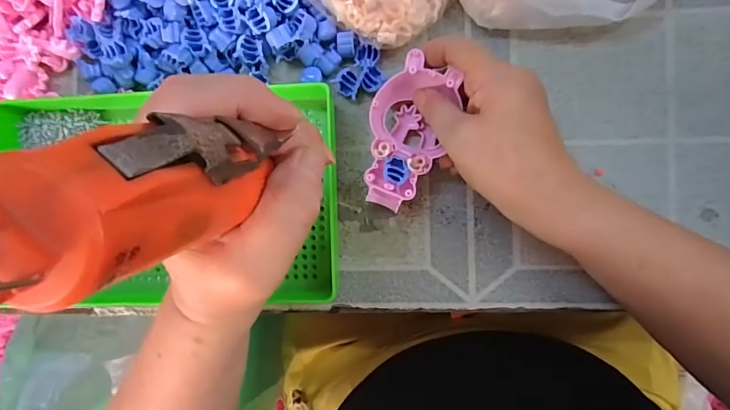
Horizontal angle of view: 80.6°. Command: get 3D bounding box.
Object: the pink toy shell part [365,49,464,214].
[{"bbox_3d":[0.028,-0.048,0.298,0.052,0.033,0.101,14,96,4],"label":"pink toy shell part"}]

